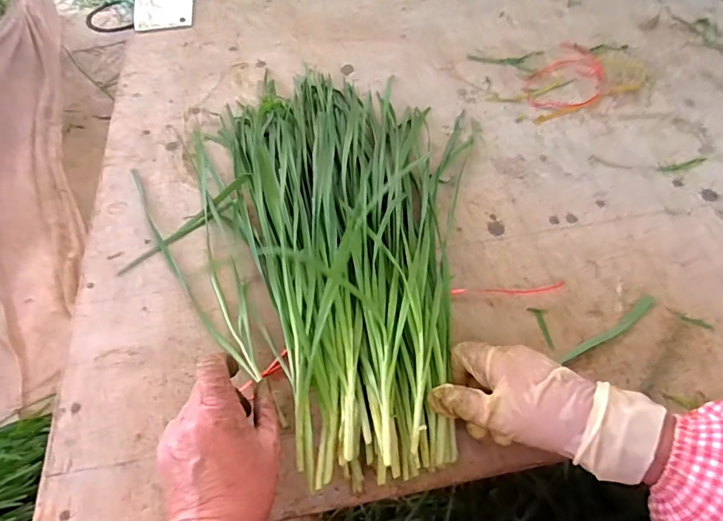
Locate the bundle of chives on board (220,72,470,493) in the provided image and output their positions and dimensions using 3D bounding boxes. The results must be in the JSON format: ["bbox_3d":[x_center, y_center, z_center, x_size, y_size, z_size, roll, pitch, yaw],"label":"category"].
[{"bbox_3d":[-0.014,-0.039,0.442,0.268,0.051,0.465,-7,54,-4],"label":"bundle of chives on board"}]

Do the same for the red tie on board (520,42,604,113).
[{"bbox_3d":[0.281,-0.245,0.594,0.093,0.005,0.150,37,65,21],"label":"red tie on board"}]

